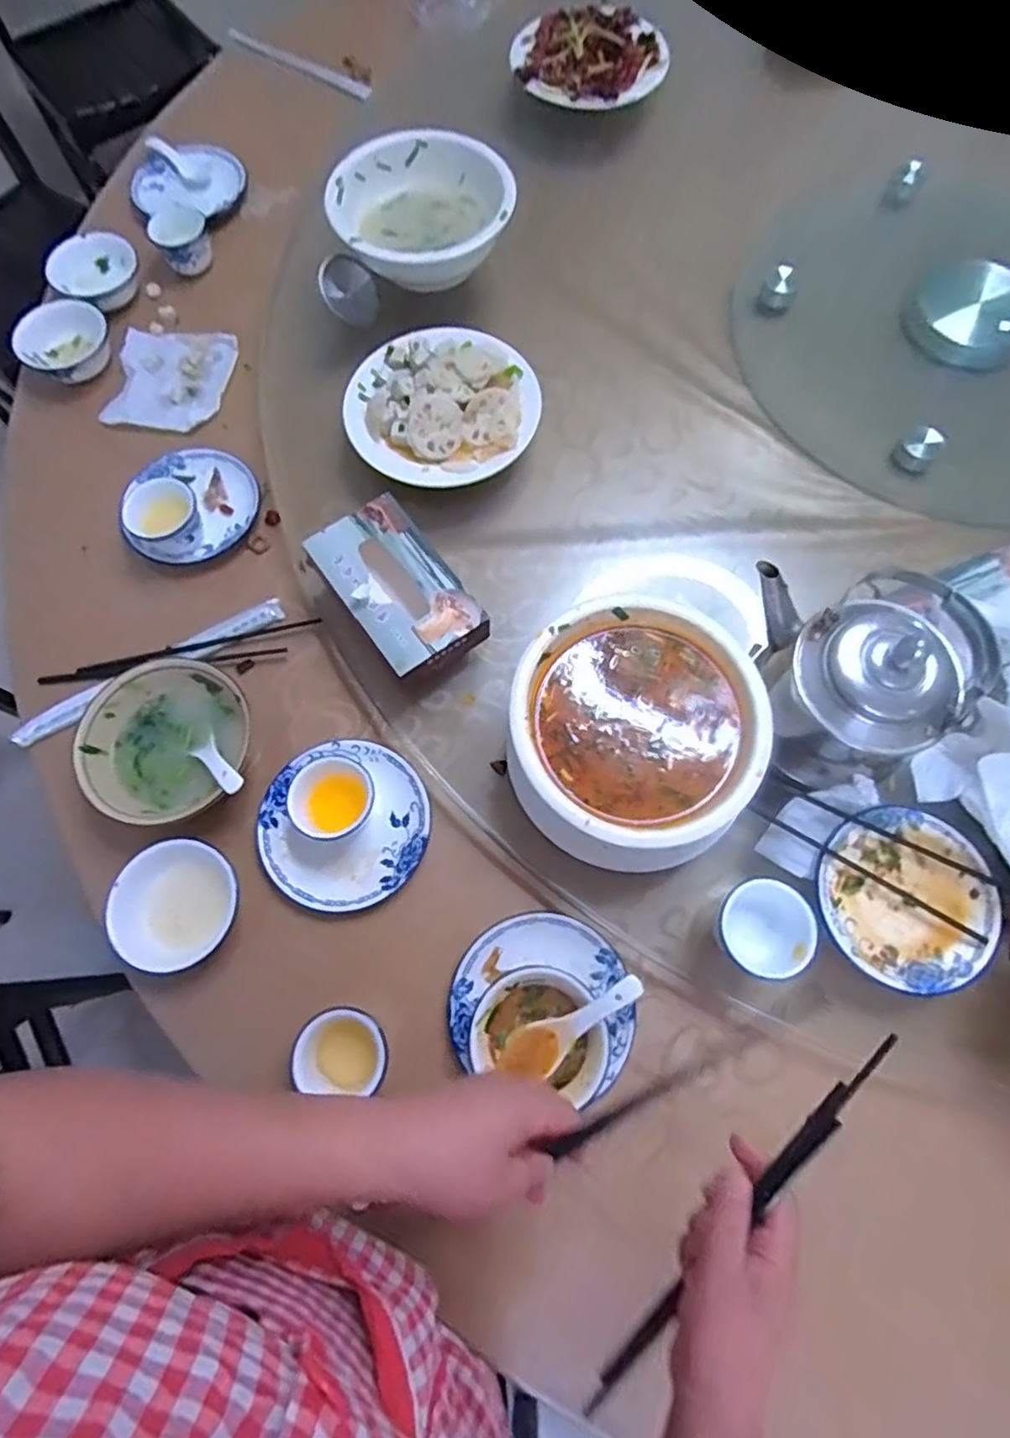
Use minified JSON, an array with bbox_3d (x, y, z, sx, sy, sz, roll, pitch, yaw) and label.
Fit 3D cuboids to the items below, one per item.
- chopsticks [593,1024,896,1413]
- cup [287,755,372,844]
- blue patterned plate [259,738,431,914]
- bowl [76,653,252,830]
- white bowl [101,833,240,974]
[{"bbox_3d":[0.145,0.319,0.397,0.012,0.024,0.311,34,100,11],"label":"chopsticks"},{"bbox_3d":[-0.162,0.077,0.606,0.071,0.046,0.077,0,71,1],"label":"cup"},{"bbox_3d":[-0.154,0.103,0.623,0.156,0.030,0.158,0,73,1],"label":"blue patterned plate"},{"bbox_3d":[-0.321,0.028,0.632,0.158,0.069,0.160,0,71,1],"label":"bowl"},{"bbox_3d":[-0.296,0.170,0.582,0.108,0.041,0.112,0,71,1],"label":"white bowl"}]

